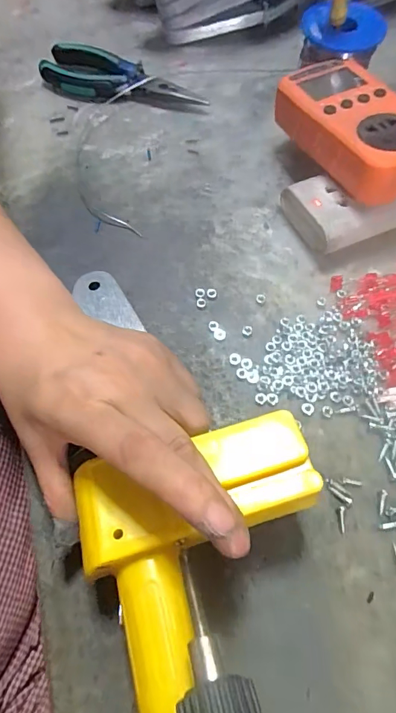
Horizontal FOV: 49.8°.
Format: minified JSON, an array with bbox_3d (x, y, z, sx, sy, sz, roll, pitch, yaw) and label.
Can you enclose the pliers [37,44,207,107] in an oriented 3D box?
[{"bbox_3d":[-0.071,-0.248,0.390,0.151,0.019,0.051,24,67,13],"label":"pliers"}]

